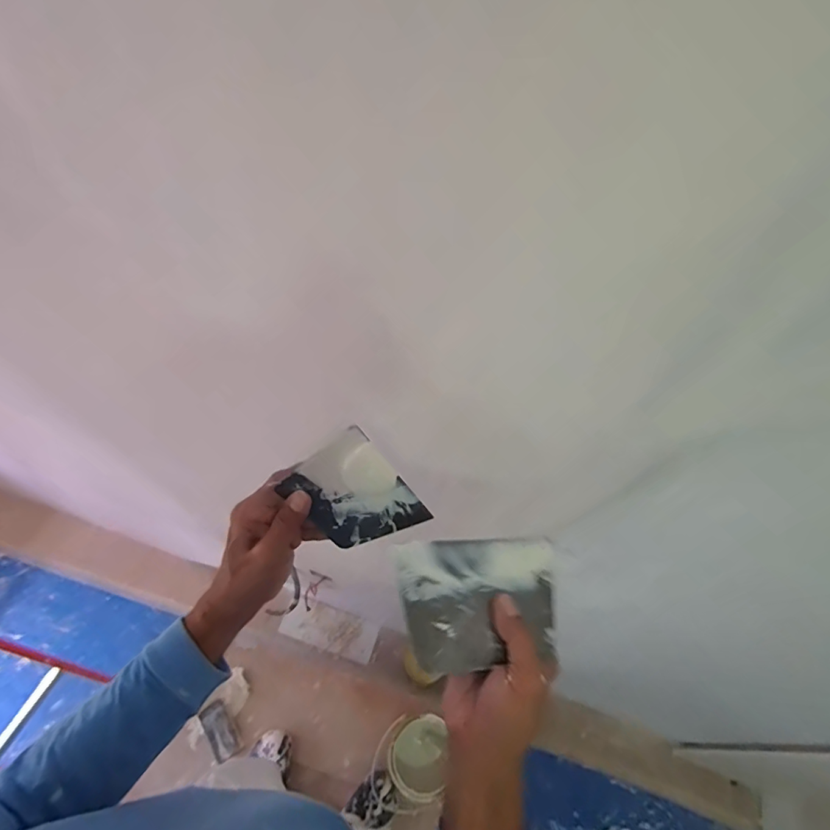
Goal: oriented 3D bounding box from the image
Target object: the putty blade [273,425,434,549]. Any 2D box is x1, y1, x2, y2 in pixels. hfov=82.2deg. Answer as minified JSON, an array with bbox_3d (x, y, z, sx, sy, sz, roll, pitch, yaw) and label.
[{"bbox_3d":[-0.057,0.077,0.442,0.093,0.140,0.007,-26,38,9],"label":"putty blade"}]

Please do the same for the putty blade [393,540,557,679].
[{"bbox_3d":[0.054,0.147,0.376,0.130,0.008,0.093,1,68,-15],"label":"putty blade"}]

